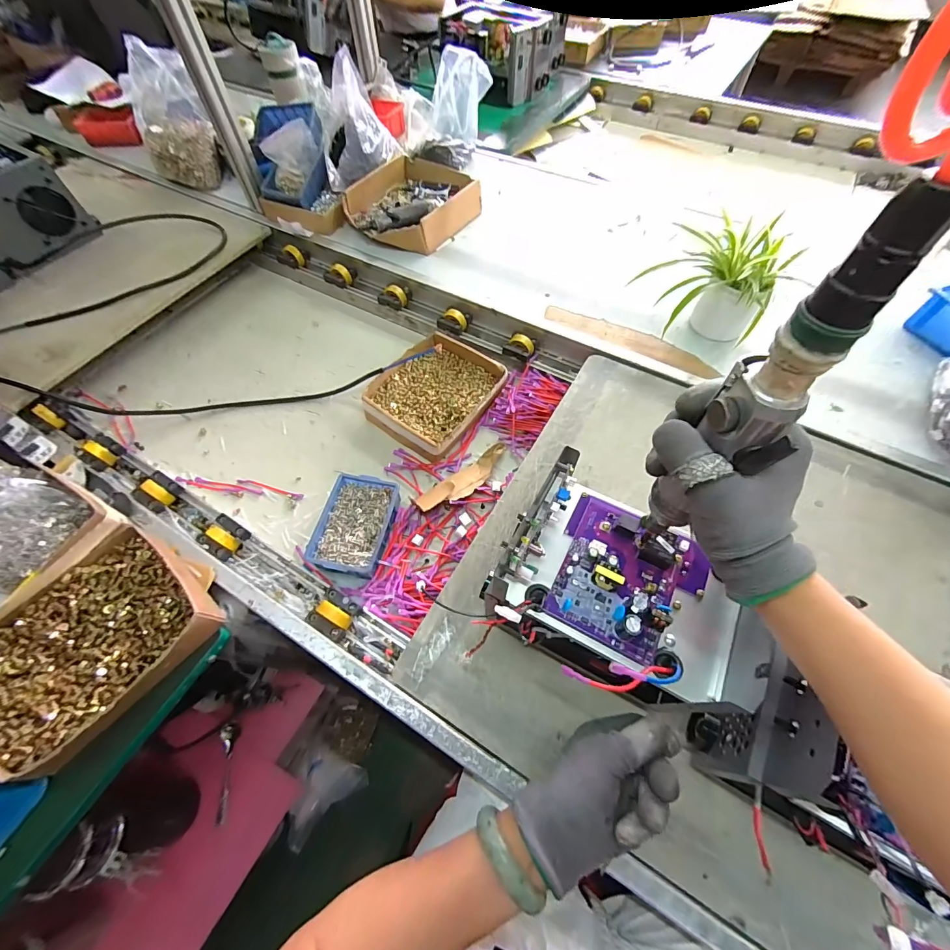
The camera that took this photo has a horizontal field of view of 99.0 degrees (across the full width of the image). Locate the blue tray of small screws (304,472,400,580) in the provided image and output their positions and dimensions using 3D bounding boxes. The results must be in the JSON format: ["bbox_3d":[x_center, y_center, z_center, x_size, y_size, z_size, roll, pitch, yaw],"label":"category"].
[{"bbox_3d":[-0.181,0.078,0.621,0.103,0.050,0.146,13,62,8],"label":"blue tray of small screws"}]

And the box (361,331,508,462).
[{"bbox_3d":[-0.073,-0.152,0.751,0.202,0.051,0.225,34,66,18],"label":"box"}]

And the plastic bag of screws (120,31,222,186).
[{"bbox_3d":[-0.712,-0.830,0.953,0.154,0.219,0.235,-23,63,-11],"label":"plastic bag of screws"}]

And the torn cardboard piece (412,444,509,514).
[{"bbox_3d":[-0.015,0.008,0.669,0.180,0.029,0.052,-33,65,-16],"label":"torn cardboard piece"}]

